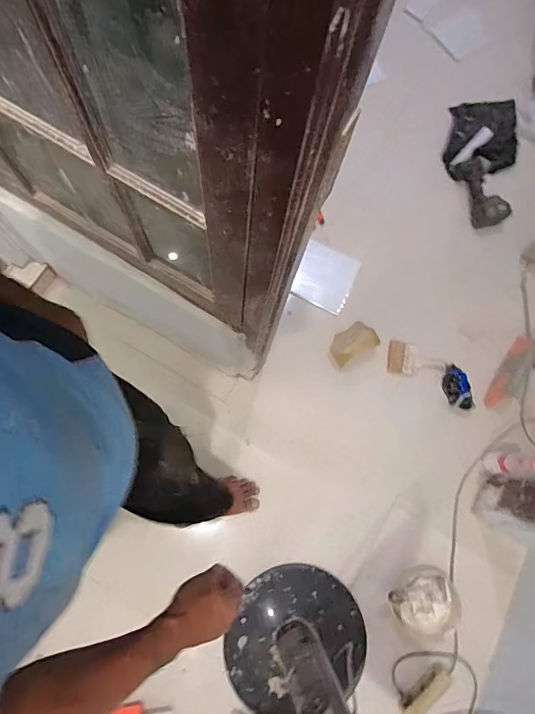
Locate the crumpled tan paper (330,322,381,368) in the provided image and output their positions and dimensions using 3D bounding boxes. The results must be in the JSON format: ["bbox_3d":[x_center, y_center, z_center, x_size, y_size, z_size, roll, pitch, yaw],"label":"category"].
[{"bbox_3d":[0.276,-0.045,1.422,0.149,0.043,0.099,-31,81,-10],"label":"crumpled tan paper"}]

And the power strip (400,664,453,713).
[{"bbox_3d":[0.426,0.892,1.165,0.181,0.050,0.046,-15,79,-35],"label":"power strip"}]

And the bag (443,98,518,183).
[{"bbox_3d":[0.783,-0.798,1.607,0.273,0.027,0.331,1,77,-4],"label":"bag"}]

